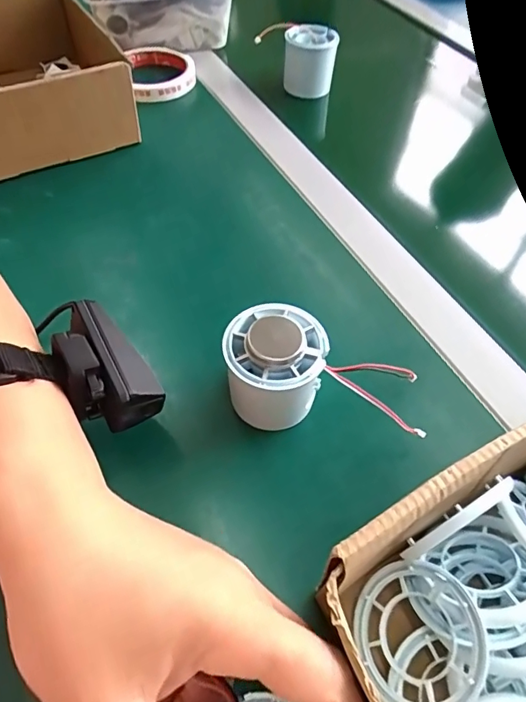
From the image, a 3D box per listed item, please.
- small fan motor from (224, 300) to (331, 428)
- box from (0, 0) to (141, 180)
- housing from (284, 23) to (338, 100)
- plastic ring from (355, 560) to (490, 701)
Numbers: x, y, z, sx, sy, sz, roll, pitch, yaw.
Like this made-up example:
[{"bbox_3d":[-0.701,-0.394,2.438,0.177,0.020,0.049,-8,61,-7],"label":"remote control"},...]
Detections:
[{"bbox_3d":[0.007,0.010,0.263,0.053,0.055,0.054,-10,55,-7],"label":"small fan motor"},{"bbox_3d":[-0.254,-0.264,0.443,0.210,0.072,0.252,-21,57,-15],"label":"box"},{"bbox_3d":[0.050,-0.313,0.508,0.054,0.054,0.045,1,54,0],"label":"housing"},{"bbox_3d":[0.066,0.120,0.198,0.054,0.008,0.056,-26,47,31],"label":"plastic ring"}]

